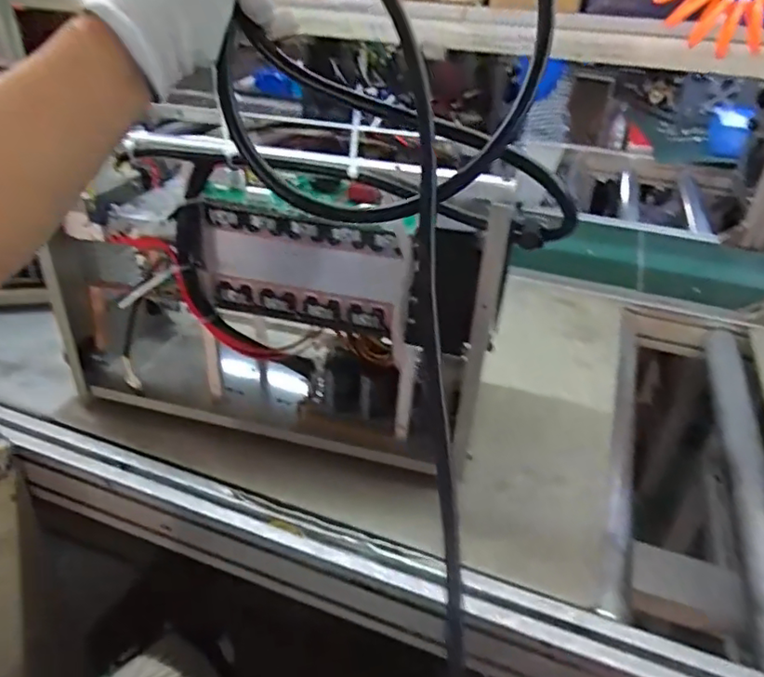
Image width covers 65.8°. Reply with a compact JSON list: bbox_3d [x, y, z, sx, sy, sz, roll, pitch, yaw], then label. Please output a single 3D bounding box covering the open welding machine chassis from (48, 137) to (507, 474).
[{"bbox_3d":[-0.128,-0.063,0.630,0.505,0.297,0.183,14,34,15],"label":"open welding machine chassis"}]

